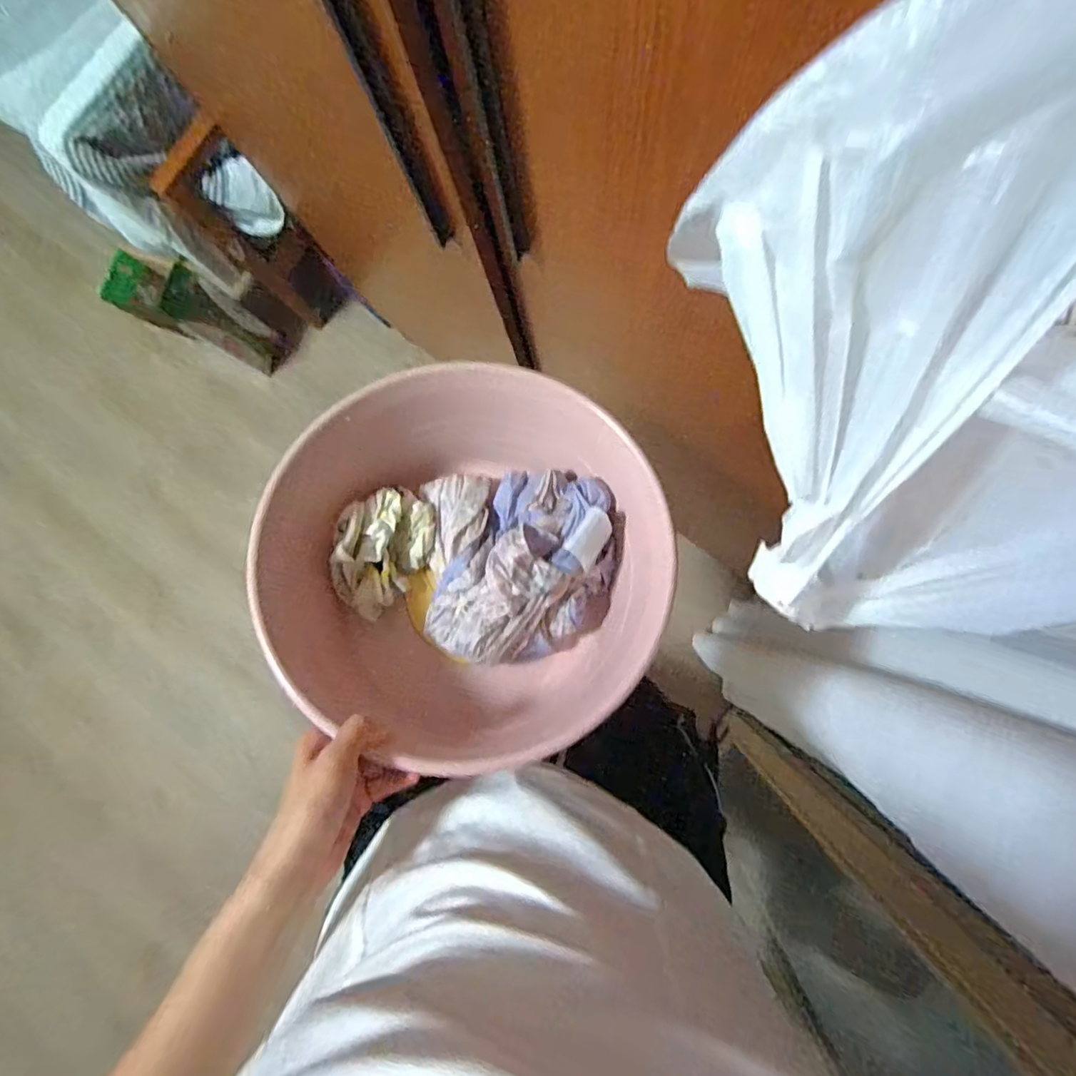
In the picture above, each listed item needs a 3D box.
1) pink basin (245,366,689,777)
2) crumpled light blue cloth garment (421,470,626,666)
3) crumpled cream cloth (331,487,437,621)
[{"bbox_3d":[-0.061,0.032,0.531,0.332,0.141,0.317,0,75,0],"label":"pink basin"},{"bbox_3d":[-0.019,0.021,0.534,0.174,0.100,0.181,0,75,0],"label":"crumpled light blue cloth garment"},{"bbox_3d":[-0.156,0.007,0.555,0.085,0.063,0.123,34,77,9],"label":"crumpled cream cloth"}]

